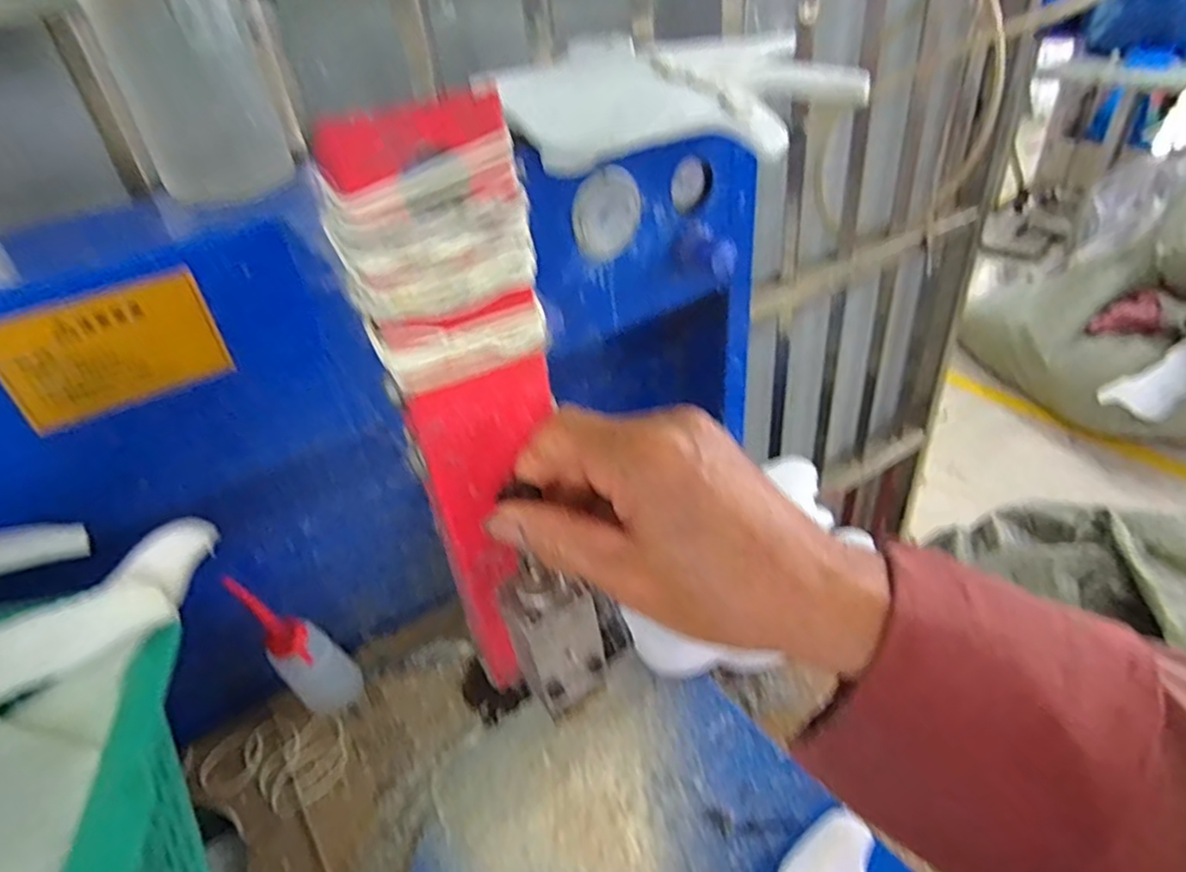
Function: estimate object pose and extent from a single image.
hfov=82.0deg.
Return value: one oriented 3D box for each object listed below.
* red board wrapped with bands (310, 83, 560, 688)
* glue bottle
[{"bbox_3d":[-0.046,0.003,0.277,0.066,0.249,0.012,-19,37,-24],"label":"red board wrapped with bands"},{"bbox_3d":[-0.245,0.180,0.582,0.055,0.181,0.038,-28,43,-26],"label":"glue bottle"}]

